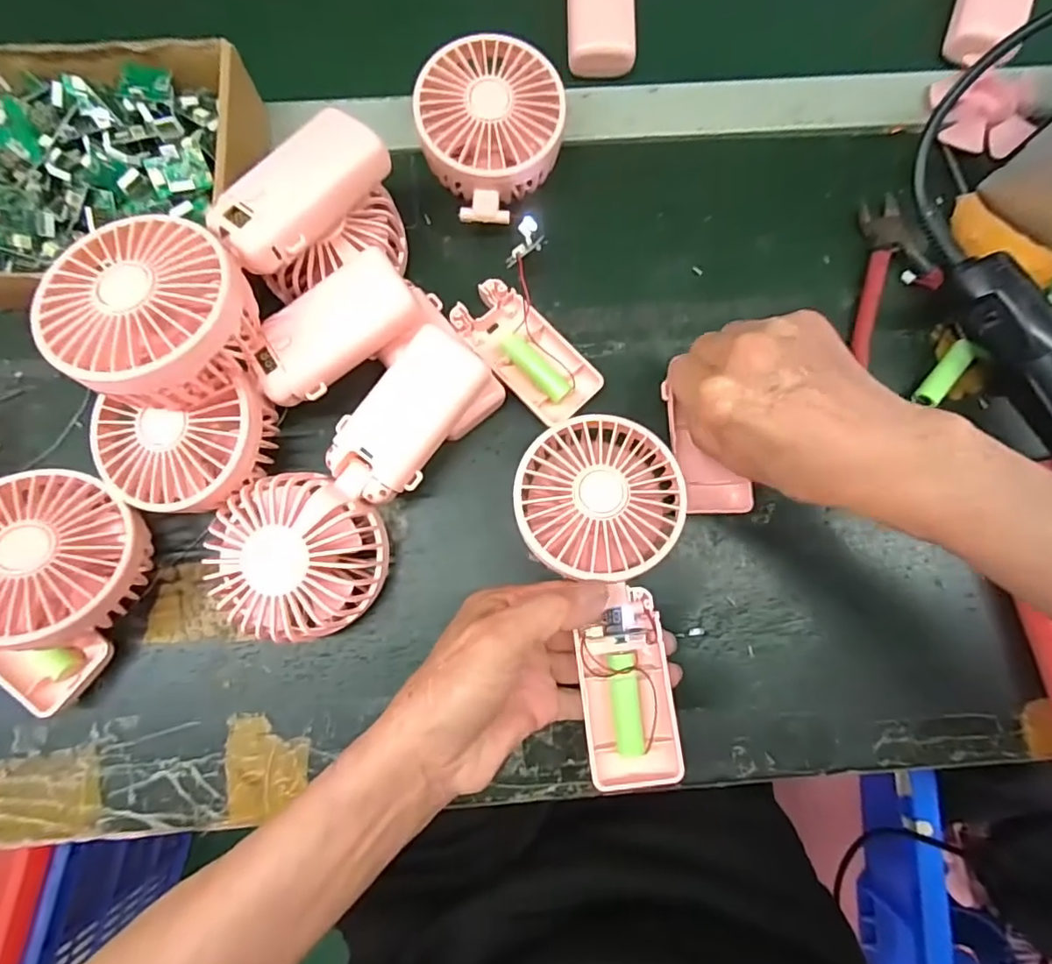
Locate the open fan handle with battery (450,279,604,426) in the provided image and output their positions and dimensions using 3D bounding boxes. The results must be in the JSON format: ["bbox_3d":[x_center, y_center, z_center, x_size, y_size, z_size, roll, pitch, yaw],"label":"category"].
[{"bbox_3d":[0.000,-0.079,0.335,0.047,0.018,0.092,-43,84,-8],"label":"open fan handle with battery"}]

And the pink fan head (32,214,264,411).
[{"bbox_3d":[-0.178,-0.079,0.266,0.086,0.052,0.086,17,80,2],"label":"pink fan head"}]

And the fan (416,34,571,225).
[{"bbox_3d":[-0.022,-0.209,0.338,0.087,0.049,0.103,4,80,-1],"label":"fan"}]

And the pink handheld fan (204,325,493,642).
[{"bbox_3d":[-0.096,-0.001,0.300,0.084,0.053,0.179,29,81,3],"label":"pink handheld fan"}]

